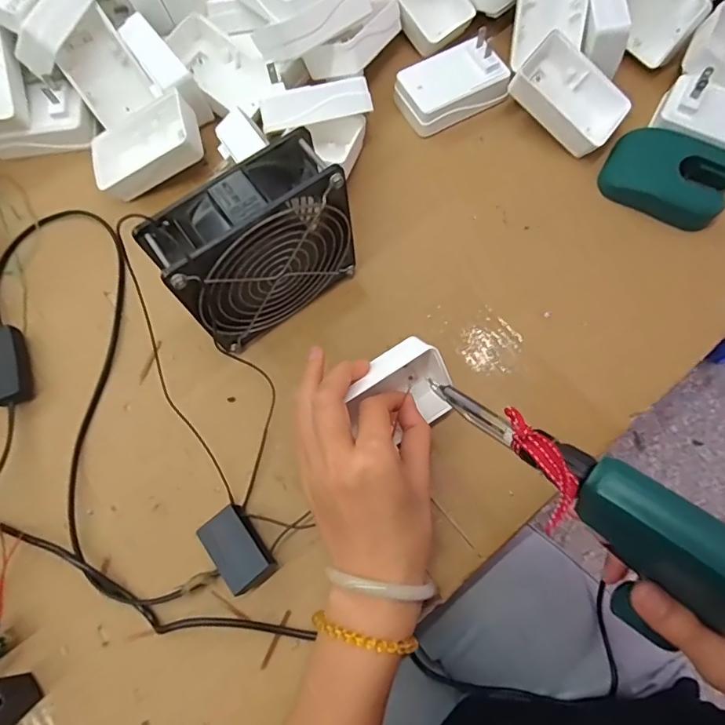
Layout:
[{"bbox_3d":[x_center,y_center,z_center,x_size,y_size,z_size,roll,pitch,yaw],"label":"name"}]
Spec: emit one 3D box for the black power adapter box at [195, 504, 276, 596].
[{"bbox_3d":[-0.080,0.120,0.316,0.030,0.024,0.049,-38,75,-10],"label":"black power adapter box"}]

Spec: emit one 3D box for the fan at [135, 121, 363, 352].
[{"bbox_3d":[-0.066,-0.072,0.330,0.117,0.119,0.046,-36,75,-9],"label":"fan"}]

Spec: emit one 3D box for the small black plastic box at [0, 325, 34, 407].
[{"bbox_3d":[-0.263,0.003,0.361,0.023,0.019,0.058,-20,73,-5],"label":"small black plastic box"}]

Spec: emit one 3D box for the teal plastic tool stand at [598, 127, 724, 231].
[{"bbox_3d":[0.240,-0.147,0.387,0.090,0.026,0.064,32,76,11],"label":"teal plastic tool stand"}]

